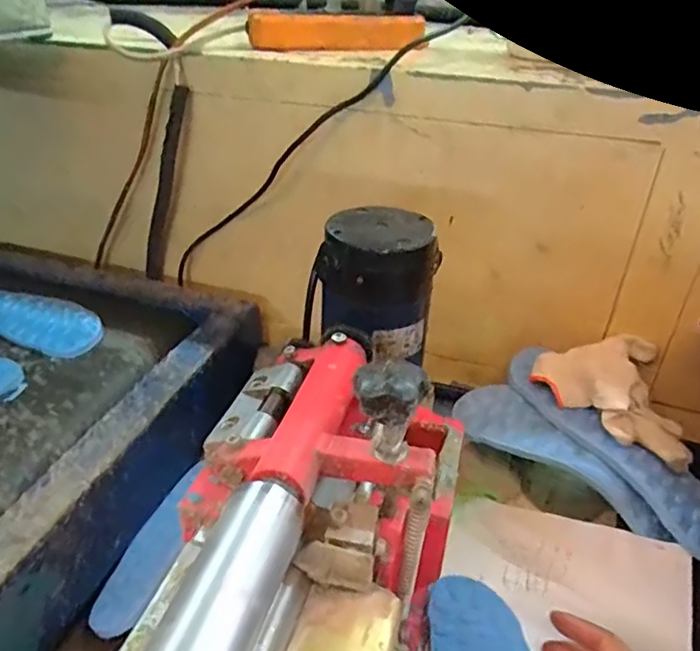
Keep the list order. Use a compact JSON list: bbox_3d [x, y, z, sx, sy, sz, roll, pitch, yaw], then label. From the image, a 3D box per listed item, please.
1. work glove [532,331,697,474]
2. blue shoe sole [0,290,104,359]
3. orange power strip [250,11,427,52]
[{"bbox_3d":[0.250,0.057,0.560,0.143,0.048,0.127,18,37,22],"label":"work glove"},{"bbox_3d":[-0.391,-0.018,0.682,0.252,0.013,0.074,16,37,21],"label":"blue shoe sole"},{"bbox_3d":[-0.012,-0.315,0.631,0.189,0.033,0.037,-3,34,-6],"label":"orange power strip"}]

